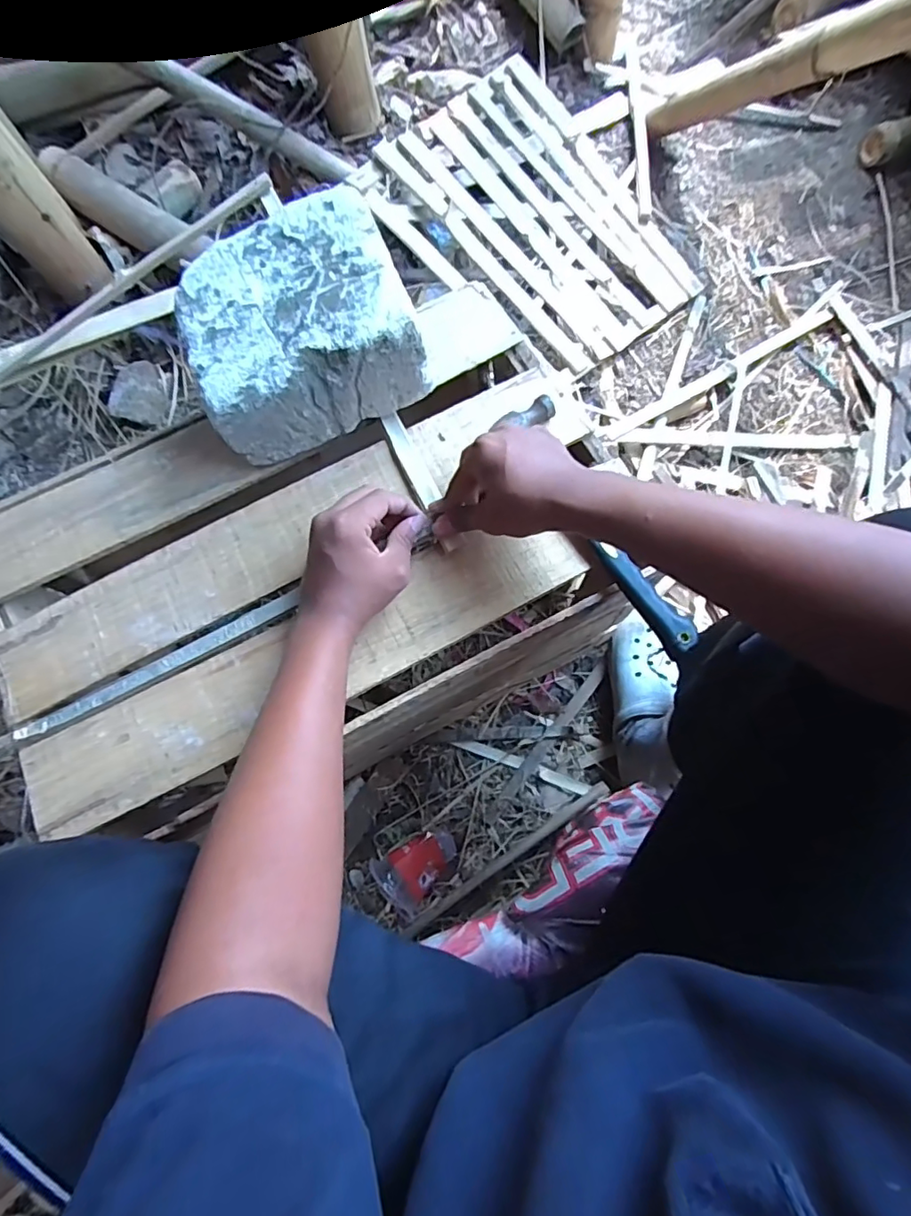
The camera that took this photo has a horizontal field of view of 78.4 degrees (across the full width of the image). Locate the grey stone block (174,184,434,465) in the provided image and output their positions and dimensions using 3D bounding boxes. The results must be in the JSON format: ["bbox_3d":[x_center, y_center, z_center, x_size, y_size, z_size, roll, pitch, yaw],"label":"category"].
[{"bbox_3d":[-0.146,-0.262,0.504,0.188,0.090,0.194,-22,77,-4],"label":"grey stone block"}]

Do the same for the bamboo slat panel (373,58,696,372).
[{"bbox_3d":[0.154,-0.662,0.957,0.311,0.026,0.501,-39,91,-11],"label":"bamboo slat panel"}]

